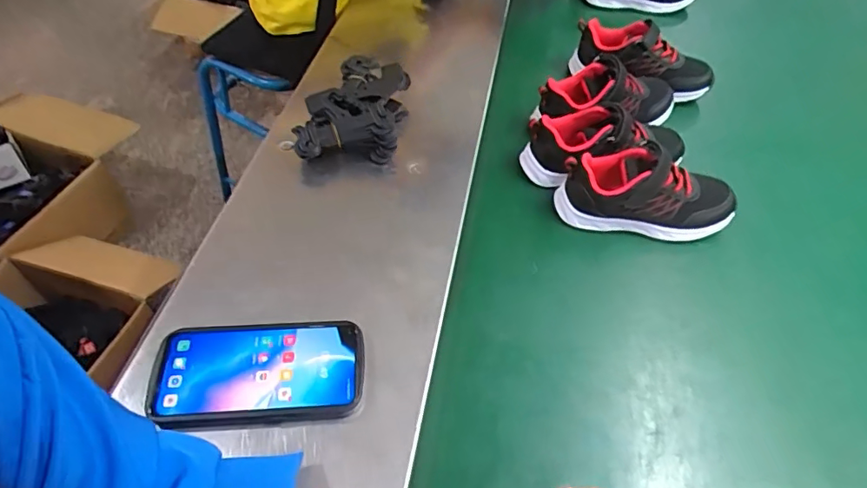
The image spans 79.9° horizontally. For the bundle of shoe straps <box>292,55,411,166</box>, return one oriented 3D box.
[{"bbox_3d":[-0.089,-0.157,0.616,0.107,0.061,0.158,4,56,8],"label":"bundle of shoe straps"}]

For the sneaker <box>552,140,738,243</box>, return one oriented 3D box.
[{"bbox_3d":[0.230,-0.054,0.559,0.184,0.077,0.071,6,51,4],"label":"sneaker"}]

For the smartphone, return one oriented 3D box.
[{"bbox_3d":[-0.140,0.103,0.418,0.163,0.011,0.082,-4,53,-6],"label":"smartphone"}]

